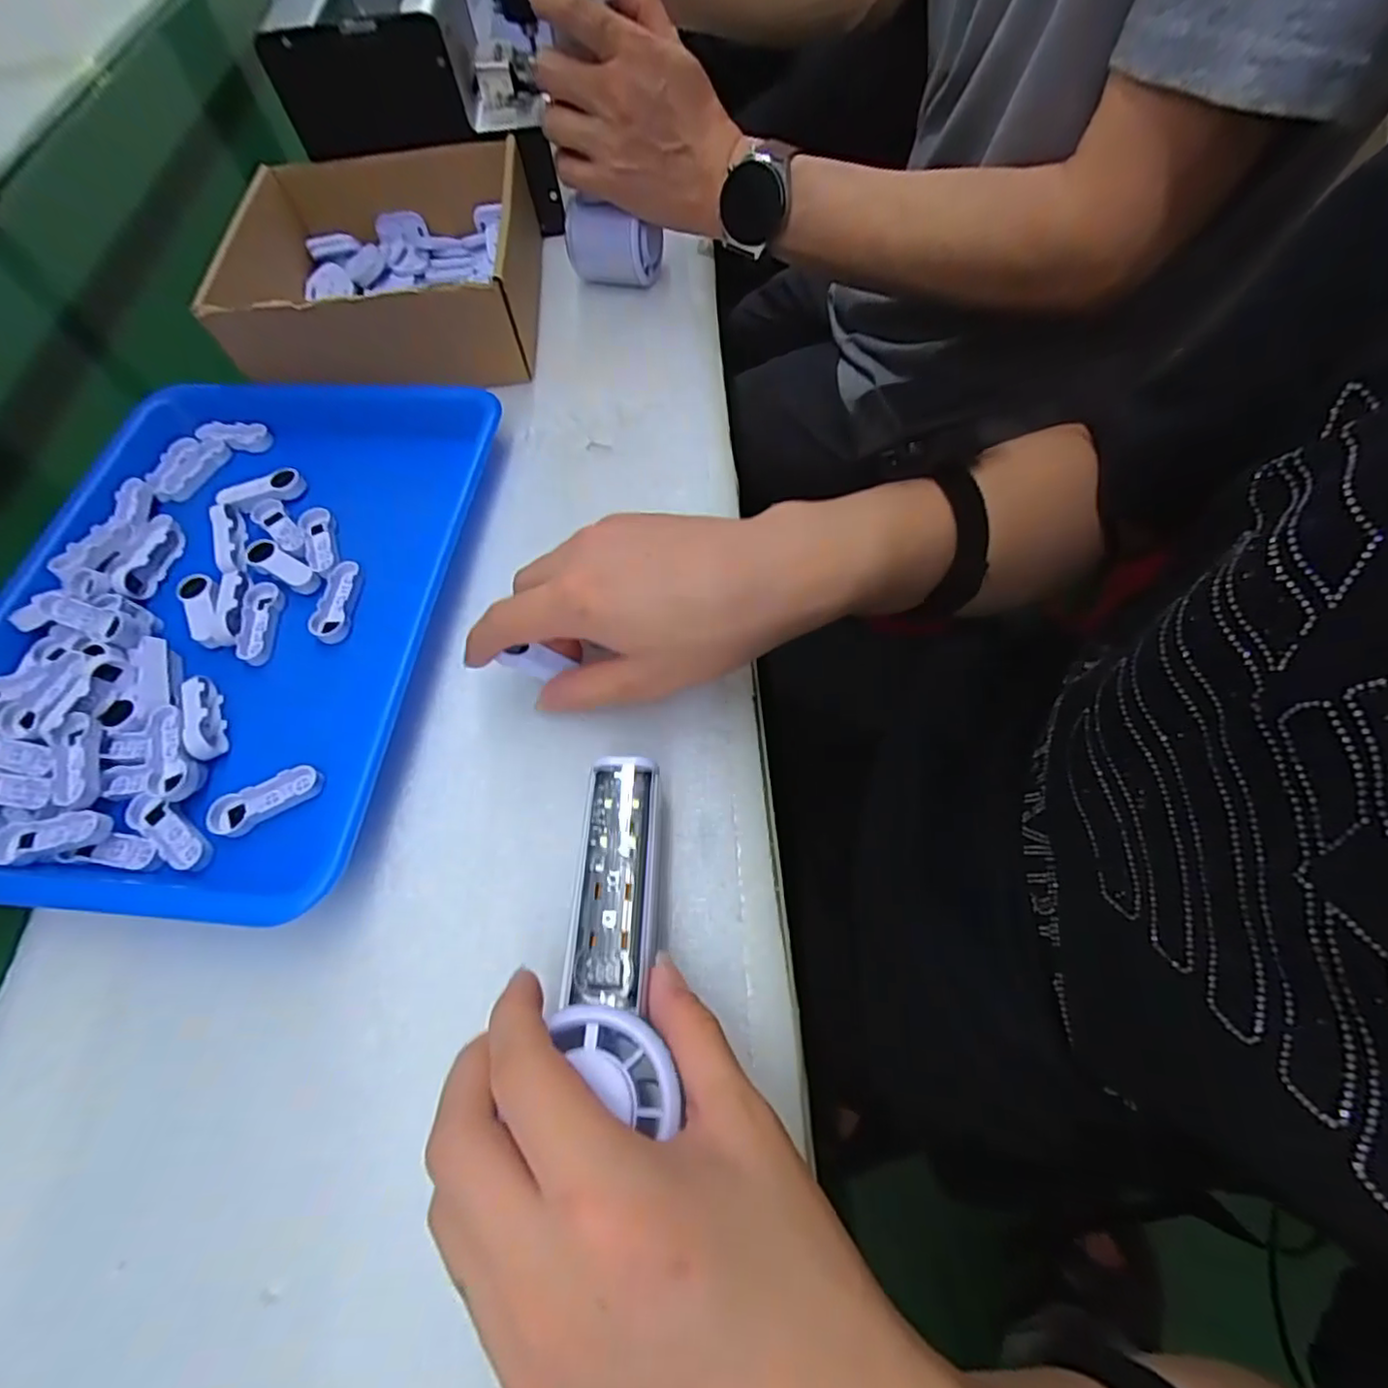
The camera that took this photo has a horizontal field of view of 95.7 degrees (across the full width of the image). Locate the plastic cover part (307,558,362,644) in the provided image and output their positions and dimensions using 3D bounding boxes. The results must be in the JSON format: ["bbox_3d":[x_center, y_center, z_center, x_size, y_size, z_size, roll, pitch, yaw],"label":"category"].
[{"bbox_3d":[-0.204,-0.054,0.359,0.020,0.005,0.052,-4,62,3],"label":"plastic cover part"}]

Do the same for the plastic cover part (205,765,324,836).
[{"bbox_3d":[-0.205,0.051,0.302,0.050,0.006,0.019,-26,63,-9],"label":"plastic cover part"}]

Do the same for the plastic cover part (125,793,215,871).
[{"bbox_3d":[-0.249,0.065,0.298,0.055,0.009,0.018,28,68,18],"label":"plastic cover part"}]

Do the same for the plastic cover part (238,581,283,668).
[{"bbox_3d":[-0.245,-0.042,0.354,0.020,0.007,0.053,-9,62,0],"label":"plastic cover part"}]

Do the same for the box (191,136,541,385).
[{"bbox_3d":[-0.223,-0.317,0.464,0.195,0.065,0.202,-6,62,1],"label":"box"}]

